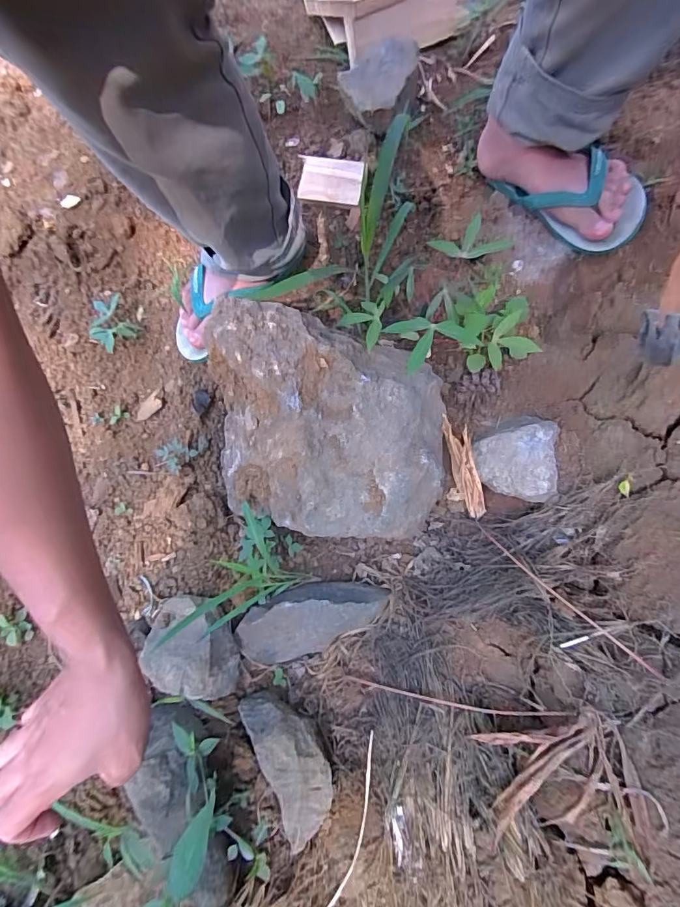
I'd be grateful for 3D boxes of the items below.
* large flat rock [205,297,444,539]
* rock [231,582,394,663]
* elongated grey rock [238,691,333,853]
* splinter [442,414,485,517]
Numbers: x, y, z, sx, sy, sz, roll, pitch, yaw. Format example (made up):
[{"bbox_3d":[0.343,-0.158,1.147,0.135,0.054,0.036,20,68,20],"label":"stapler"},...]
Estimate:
[{"bbox_3d":[-0.019,-0.027,0.484,0.255,0.164,0.220,4,69,3],"label":"large flat rock"},{"bbox_3d":[-0.034,0.189,0.509,0.183,0.068,0.076,-15,69,-4],"label":"rock"},{"bbox_3d":[-0.051,0.323,0.459,0.069,0.059,0.148,-21,70,-6],"label":"elongated grey rock"},{"bbox_3d":[0.149,0.017,0.530,0.011,0.030,0.127,-33,110,-44],"label":"splinter"}]

